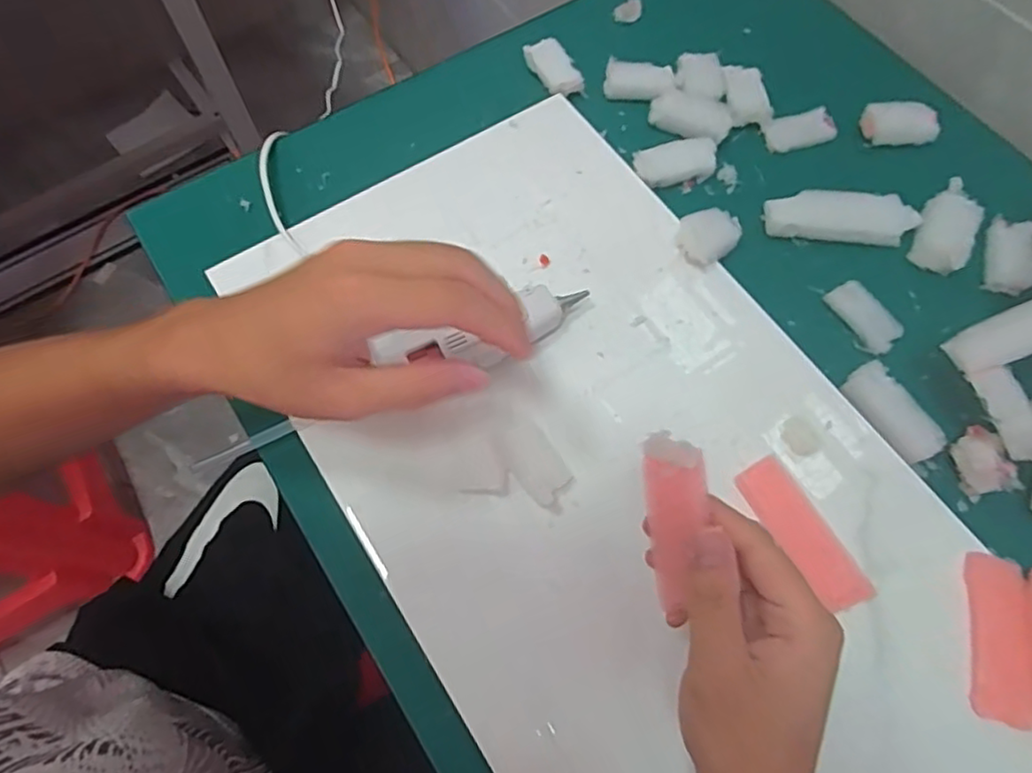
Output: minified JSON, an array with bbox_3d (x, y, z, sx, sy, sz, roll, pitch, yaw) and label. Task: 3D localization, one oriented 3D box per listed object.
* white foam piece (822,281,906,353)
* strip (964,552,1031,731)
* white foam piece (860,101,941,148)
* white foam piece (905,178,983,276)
[{"bbox_3d":[0.236,-0.047,0.429,0.030,0.008,0.051,-28,70,-9],"label":"white foam piece"},{"bbox_3d":[0.260,0.135,0.343,0.028,0.009,0.085,8,69,4],"label":"strip"},{"bbox_3d":[0.298,-0.204,0.493,0.055,0.023,0.026,0,68,1],"label":"white foam piece"},{"bbox_3d":[0.306,-0.114,0.448,0.034,0.015,0.064,26,71,11],"label":"white foam piece"}]

